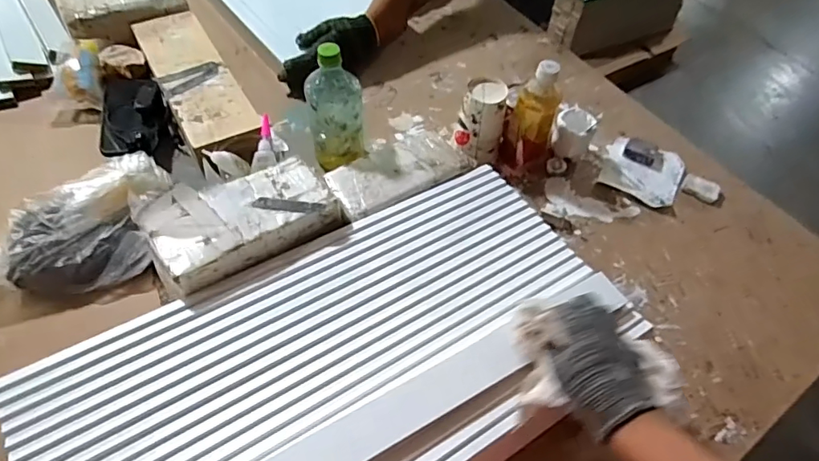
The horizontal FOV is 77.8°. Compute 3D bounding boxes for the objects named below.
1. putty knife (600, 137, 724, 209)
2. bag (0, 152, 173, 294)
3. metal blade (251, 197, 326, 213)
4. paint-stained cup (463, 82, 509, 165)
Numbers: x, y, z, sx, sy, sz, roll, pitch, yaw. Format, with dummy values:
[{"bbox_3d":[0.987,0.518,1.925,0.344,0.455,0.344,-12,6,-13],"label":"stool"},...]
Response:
[{"bbox_3d":[0.408,-0.087,0.827,0.172,0.024,0.116,28,56,13],"label":"putty knife"},{"bbox_3d":[-0.431,-0.008,0.664,0.199,0.071,0.181,-5,55,-10],"label":"bag"},{"bbox_3d":[-0.153,-0.031,0.647,0.090,0.006,0.019,5,45,-5],"label":"metal blade"},{"bbox_3d":[0.117,-0.167,0.800,0.066,0.121,0.064,3,54,-4],"label":"paint-stained cup"}]

